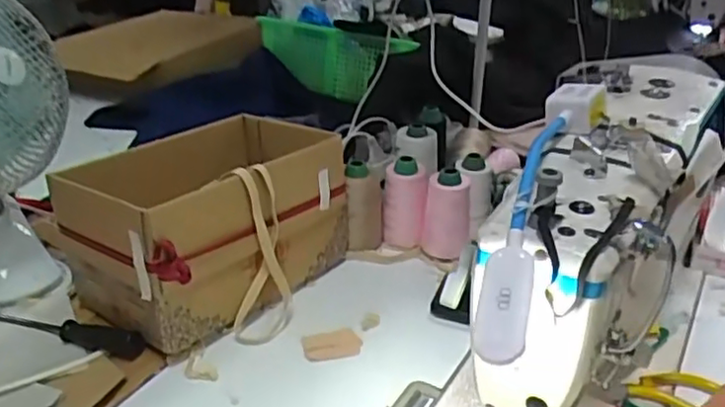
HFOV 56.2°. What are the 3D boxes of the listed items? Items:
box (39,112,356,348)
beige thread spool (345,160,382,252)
[{"bbox_3d":[-0.153,0.017,0.730,0.198,0.153,0.267,22,35,32],"label":"box"},{"bbox_3d":[0.002,0.007,0.802,0.044,0.104,0.042,1,29,-1],"label":"beige thread spool"}]

